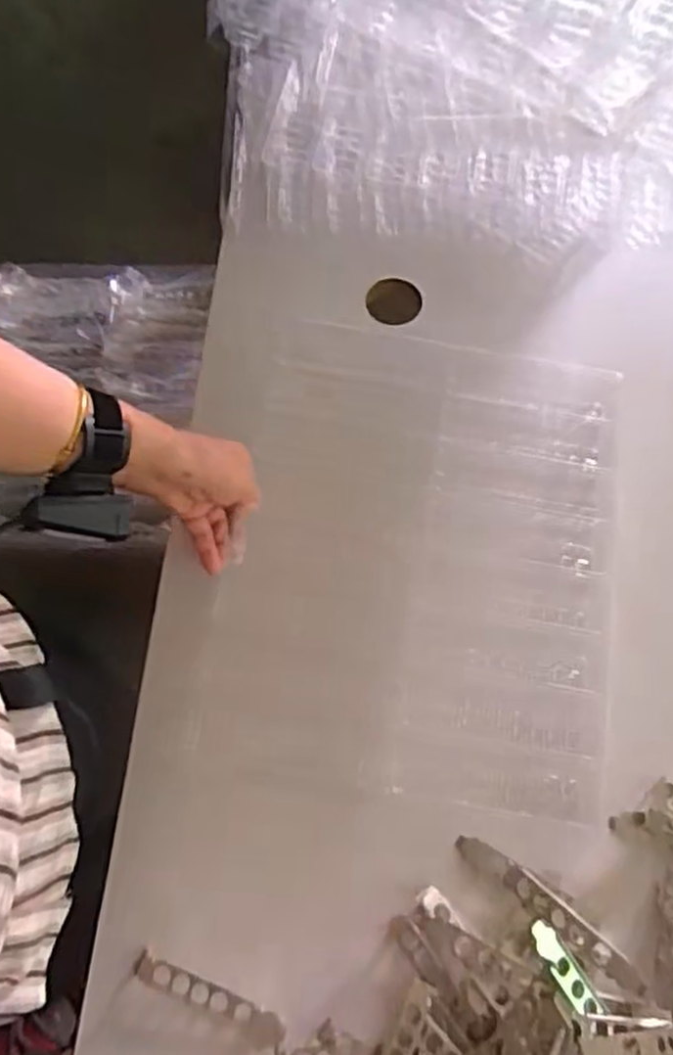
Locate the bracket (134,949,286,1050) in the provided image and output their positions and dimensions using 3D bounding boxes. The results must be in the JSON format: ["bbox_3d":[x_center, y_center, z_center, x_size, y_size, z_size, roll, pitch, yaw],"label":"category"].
[{"bbox_3d":[-0.094,0.350,0.558,0.120,0.004,0.021,25,68,7],"label":"bracket"}]

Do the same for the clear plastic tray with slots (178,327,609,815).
[{"bbox_3d":[0.071,0.018,0.664,0.336,0.035,0.421,10,67,5],"label":"clear plastic tray with slots"}]

